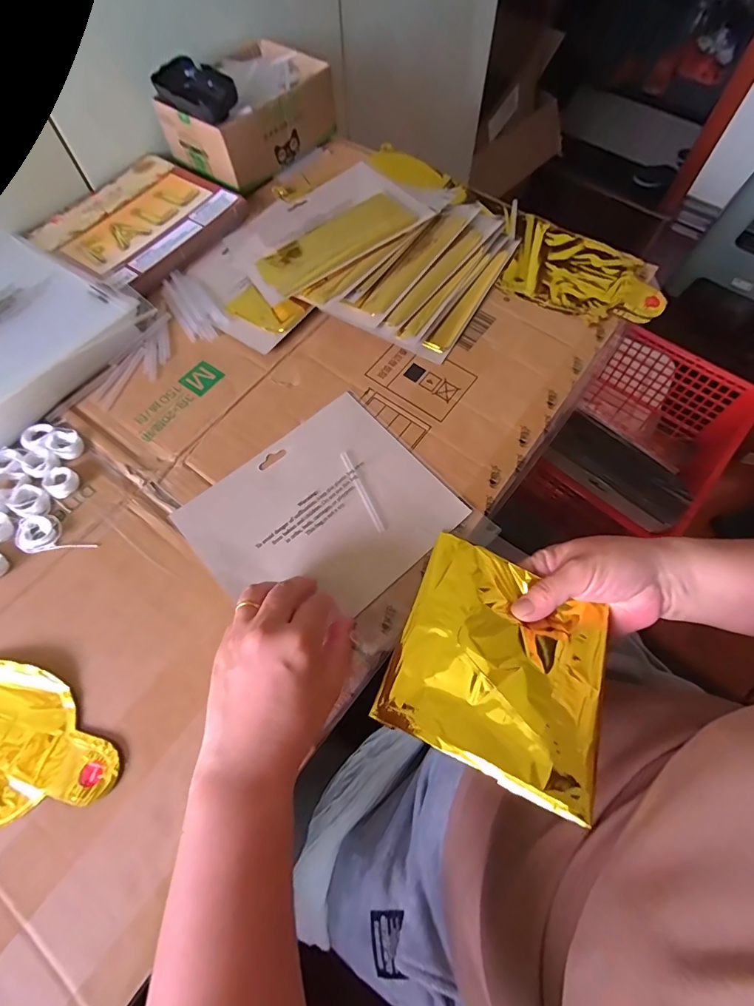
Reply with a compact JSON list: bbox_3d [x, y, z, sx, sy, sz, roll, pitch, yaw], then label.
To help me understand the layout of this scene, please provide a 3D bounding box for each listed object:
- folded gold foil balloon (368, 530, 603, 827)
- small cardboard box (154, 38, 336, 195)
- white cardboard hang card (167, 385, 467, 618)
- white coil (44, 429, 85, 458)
[{"bbox_3d":[0.082,0.105,0.300,0.135,0.024,0.141,15,58,25],"label":"folded gold foil balloon"},{"bbox_3d":[-0.160,-0.498,0.544,0.135,0.068,0.191,37,72,15],"label":"small cardboard box"},{"bbox_3d":[-0.046,0.008,0.365,0.192,0.005,0.162,-39,72,-14],"label":"white cardboard hang card"},{"bbox_3d":[-0.279,-0.053,0.389,0.033,0.006,0.025,30,71,12],"label":"white coil"}]

